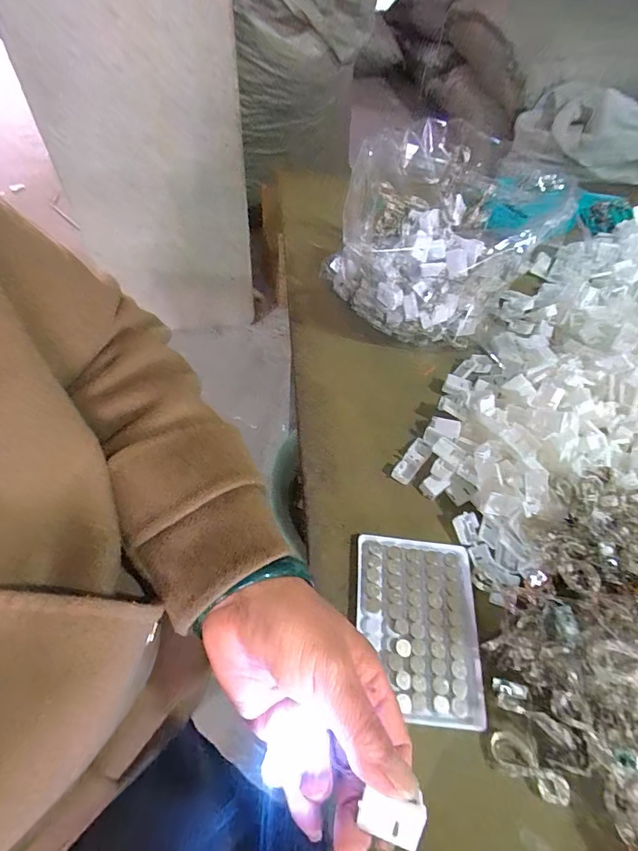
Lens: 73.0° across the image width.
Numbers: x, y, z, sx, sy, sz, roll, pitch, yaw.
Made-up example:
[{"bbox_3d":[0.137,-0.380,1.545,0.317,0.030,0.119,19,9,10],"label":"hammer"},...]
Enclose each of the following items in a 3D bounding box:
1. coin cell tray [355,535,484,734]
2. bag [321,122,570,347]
[{"bbox_3d":[0.074,0.150,0.329,0.091,0.006,0.126,7,55,0],"label":"coin cell tray"},{"bbox_3d":[0.107,-0.190,0.474,0.148,0.161,0.176,-13,56,-13],"label":"bag"}]

